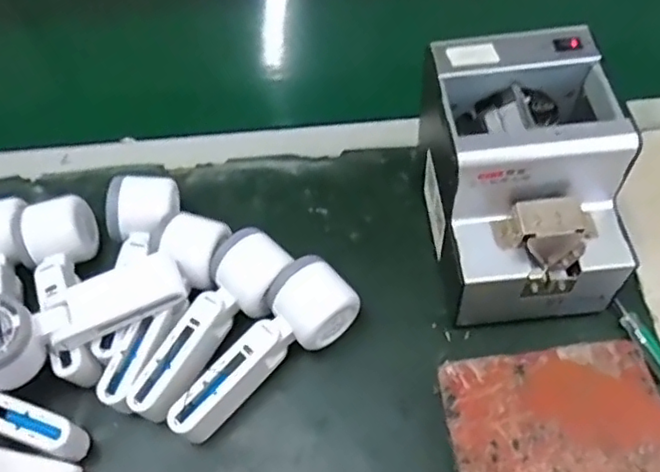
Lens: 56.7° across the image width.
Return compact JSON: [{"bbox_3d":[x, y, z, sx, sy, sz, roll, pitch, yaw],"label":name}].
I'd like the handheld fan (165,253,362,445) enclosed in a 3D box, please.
[{"bbox_3d":[-0.056,0.086,0.482,0.163,0.047,0.063,-34,62,-16],"label":"handheld fan"}]

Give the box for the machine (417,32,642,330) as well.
[{"bbox_3d":[0.150,-0.041,0.483,0.124,0.149,0.174,-6,58,0],"label":"machine"}]

